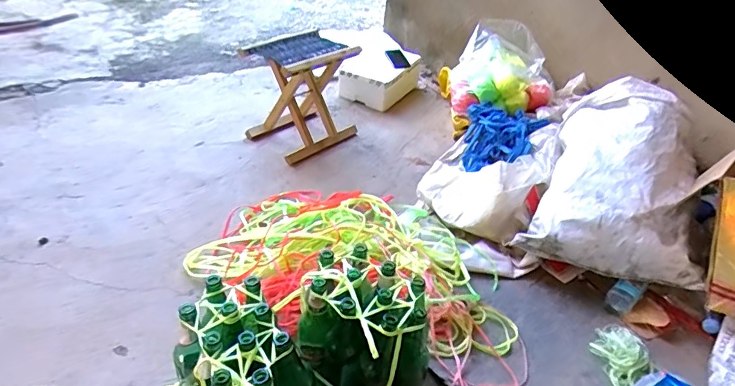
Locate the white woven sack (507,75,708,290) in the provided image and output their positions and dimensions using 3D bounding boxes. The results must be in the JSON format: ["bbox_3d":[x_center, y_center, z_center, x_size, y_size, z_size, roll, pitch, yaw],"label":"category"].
[{"bbox_3d":[0.657,-0.036,1.184,0.399,0.297,0.458,22,40,20],"label":"white woven sack"}]

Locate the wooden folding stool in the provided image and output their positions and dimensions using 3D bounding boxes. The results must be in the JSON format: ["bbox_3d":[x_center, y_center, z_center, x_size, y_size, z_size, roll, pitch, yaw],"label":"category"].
[{"bbox_3d":[-0.222,-0.319,1.596,0.251,0.374,0.302,32,44,30],"label":"wooden folding stool"}]

